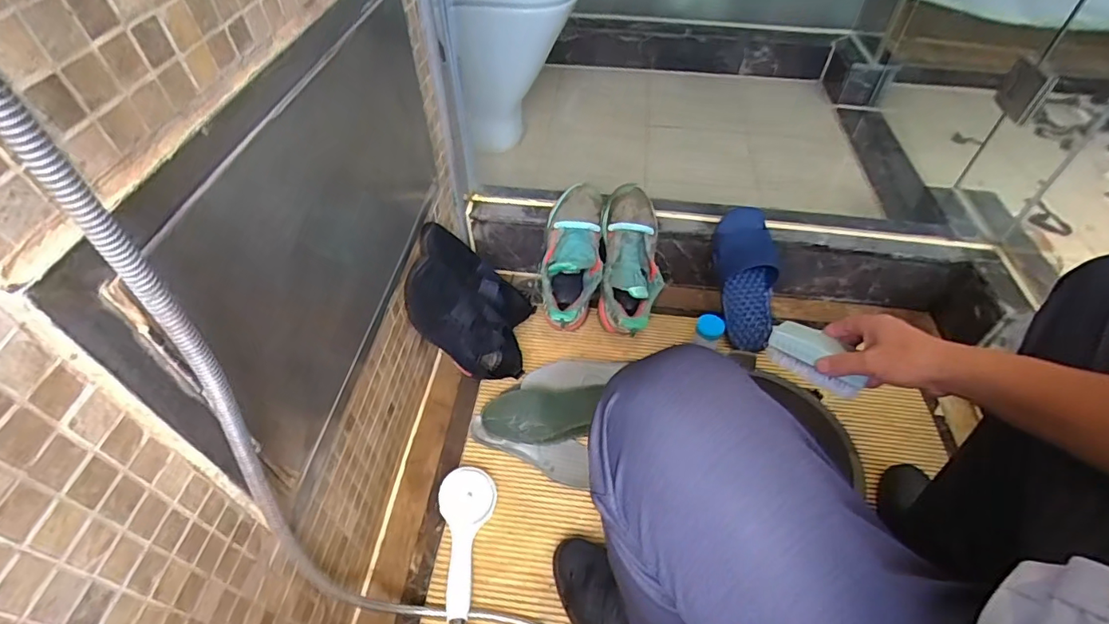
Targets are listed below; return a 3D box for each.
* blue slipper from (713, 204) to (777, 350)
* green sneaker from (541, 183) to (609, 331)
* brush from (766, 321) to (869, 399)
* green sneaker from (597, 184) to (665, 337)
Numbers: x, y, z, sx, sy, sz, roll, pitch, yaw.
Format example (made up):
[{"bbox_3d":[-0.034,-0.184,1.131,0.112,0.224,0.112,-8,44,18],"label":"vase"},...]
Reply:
[{"bbox_3d":[0.364,-0.067,0.992,0.110,0.061,0.278,-1,85,-2],"label":"blue slipper"},{"bbox_3d":[0.036,-0.105,0.970,0.111,0.101,0.269,8,81,6],"label":"green sneaker"},{"bbox_3d":[0.328,0.054,0.643,0.112,0.046,0.061,34,56,26],"label":"brush"},{"bbox_3d":[0.143,-0.097,0.959,0.110,0.096,0.271,3,86,2],"label":"green sneaker"}]

